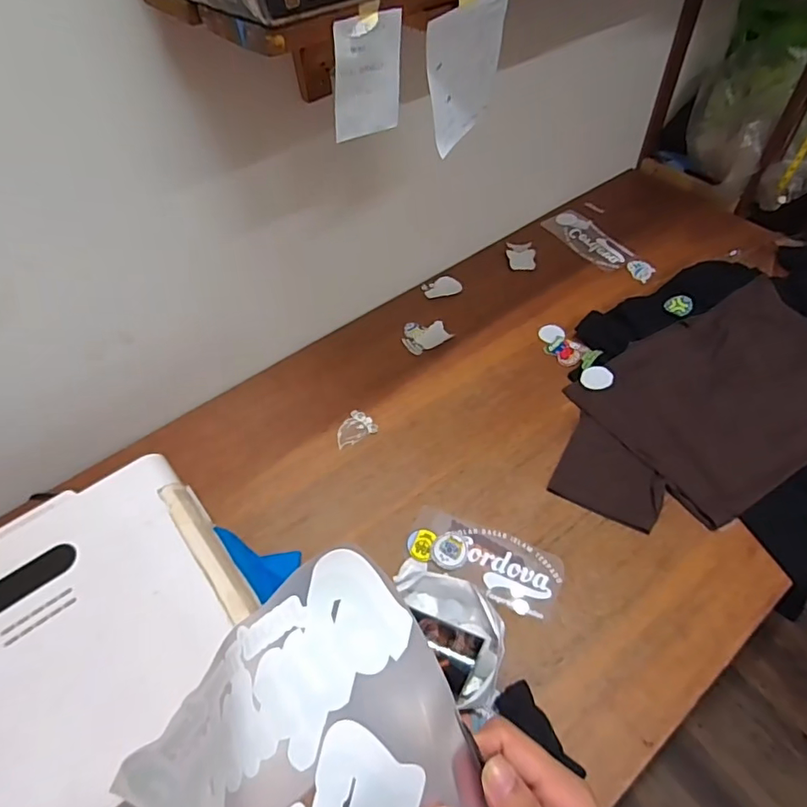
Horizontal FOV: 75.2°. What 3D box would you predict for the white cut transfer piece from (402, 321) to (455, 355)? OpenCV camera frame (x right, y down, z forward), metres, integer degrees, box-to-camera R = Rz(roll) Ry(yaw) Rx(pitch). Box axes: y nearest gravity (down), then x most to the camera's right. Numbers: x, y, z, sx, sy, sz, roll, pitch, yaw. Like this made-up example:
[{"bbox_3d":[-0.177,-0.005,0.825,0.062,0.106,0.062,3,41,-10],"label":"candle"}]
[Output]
[{"bbox_3d":[0.043,-0.152,1.144,0.102,0.006,0.087,-31,60,-20],"label":"white cut transfer piece"}]

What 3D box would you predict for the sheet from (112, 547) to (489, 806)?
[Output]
[{"bbox_3d":[-0.062,0.197,0.267,0.218,0.089,0.141,-41,75,-8],"label":"sheet"}]

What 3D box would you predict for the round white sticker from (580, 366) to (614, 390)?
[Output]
[{"bbox_3d":[0.382,-0.052,1.034,0.058,0.004,0.062,2,50,24],"label":"round white sticker"}]

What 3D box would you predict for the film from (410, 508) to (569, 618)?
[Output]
[{"bbox_3d":[0.127,0.251,0.831,0.246,0.007,0.108,18,58,15],"label":"film"}]

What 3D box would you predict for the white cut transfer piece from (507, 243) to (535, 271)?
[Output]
[{"bbox_3d":[0.292,-0.367,1.301,0.068,0.010,0.109,1,49,10],"label":"white cut transfer piece"}]

